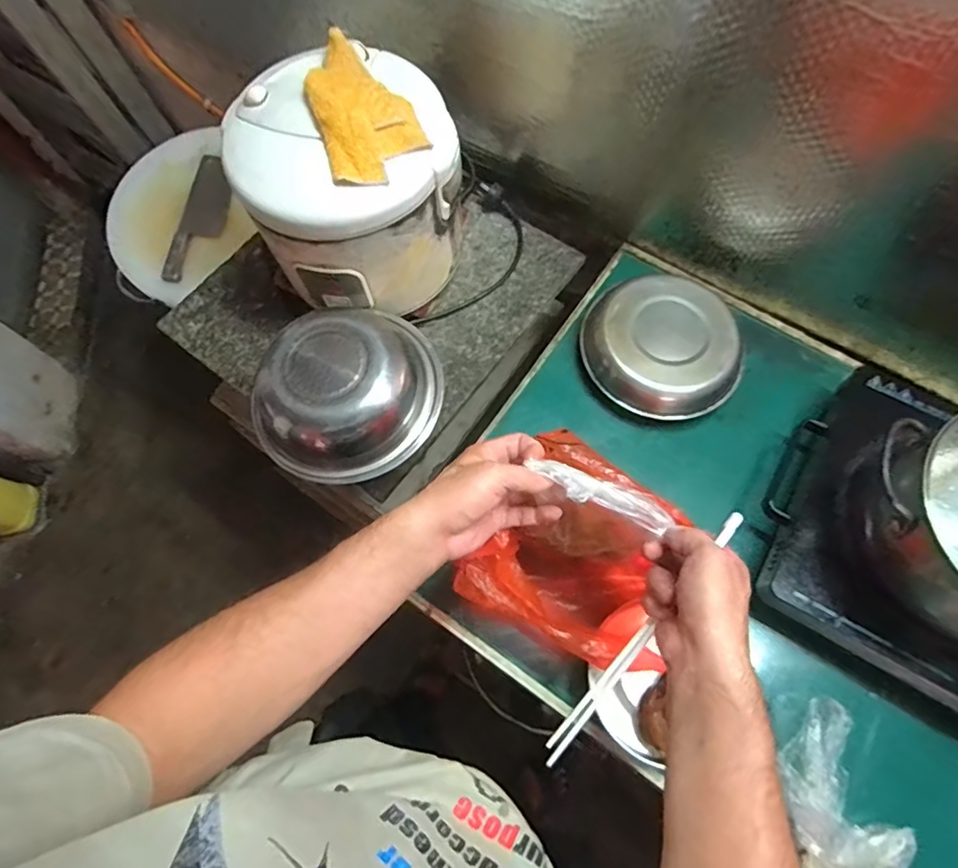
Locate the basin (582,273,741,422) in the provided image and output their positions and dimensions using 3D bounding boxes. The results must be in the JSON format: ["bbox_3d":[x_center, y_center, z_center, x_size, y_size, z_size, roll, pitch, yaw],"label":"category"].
[{"bbox_3d":[0.238,-0.112,0.697,0.170,0.072,0.185,0,69,1],"label":"basin"}]

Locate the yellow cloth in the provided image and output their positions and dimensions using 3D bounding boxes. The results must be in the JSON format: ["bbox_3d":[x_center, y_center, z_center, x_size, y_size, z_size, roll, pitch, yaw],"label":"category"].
[{"bbox_3d":[-0.125,-0.354,0.574,0.107,0.041,0.188,-19,70,-6],"label":"yellow cloth"}]

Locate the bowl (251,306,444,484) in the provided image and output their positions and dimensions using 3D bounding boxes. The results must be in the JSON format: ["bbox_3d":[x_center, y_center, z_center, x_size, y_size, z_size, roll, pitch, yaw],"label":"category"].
[{"bbox_3d":[-0.155,-0.050,0.630,0.220,0.095,0.197,-22,70,-8],"label":"bowl"}]

